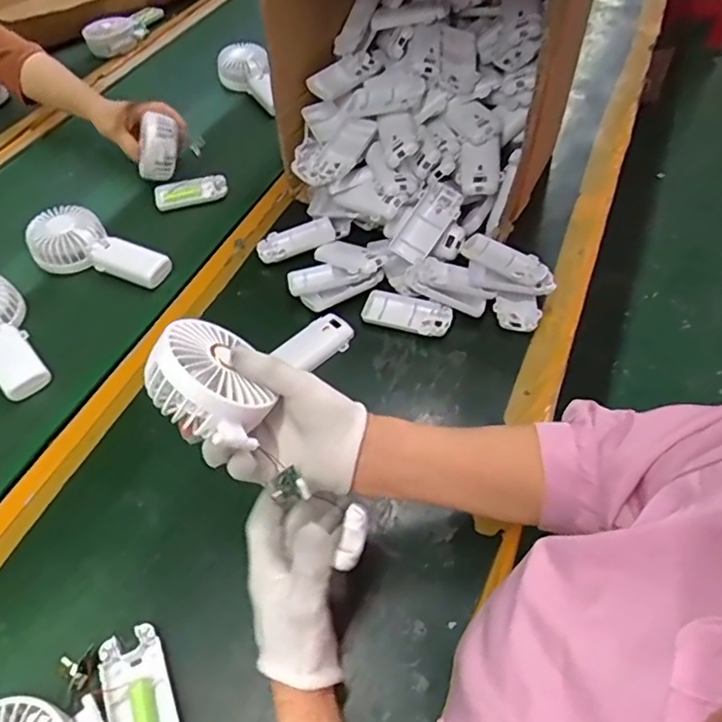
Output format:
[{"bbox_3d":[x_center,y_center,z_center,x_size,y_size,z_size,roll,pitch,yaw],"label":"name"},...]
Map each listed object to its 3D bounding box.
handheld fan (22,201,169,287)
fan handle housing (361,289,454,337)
[{"bbox_3d":[-0.321,-0.131,0.705,0.163,0.049,0.080,23,56,20],"label":"handheld fan"},{"bbox_3d":[0.052,-0.052,0.655,0.097,0.017,0.048,16,54,15],"label":"fan handle housing"}]

